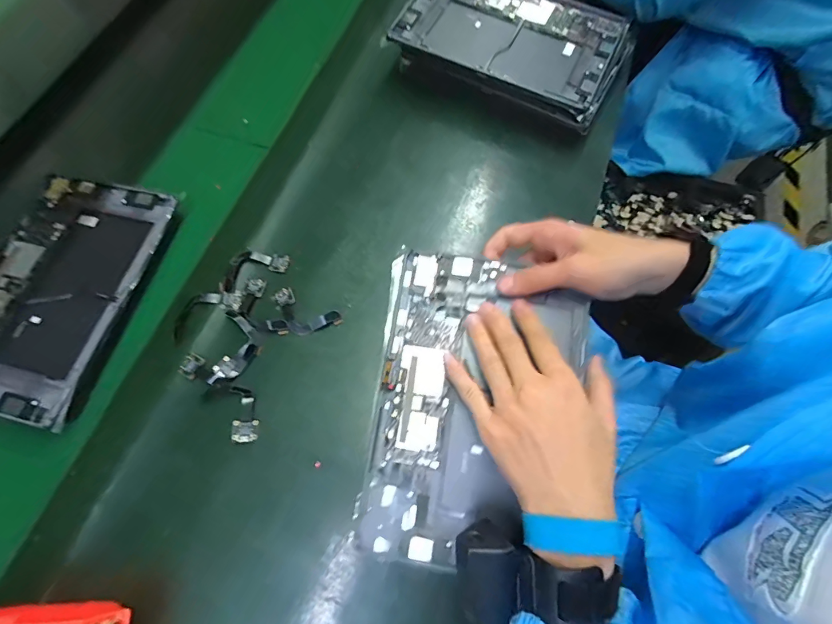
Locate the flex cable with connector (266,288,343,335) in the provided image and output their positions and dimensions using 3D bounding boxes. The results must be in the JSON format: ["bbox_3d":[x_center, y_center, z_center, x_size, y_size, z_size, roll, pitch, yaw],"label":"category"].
[{"bbox_3d":[-0.115,-0.002,0.429,0.074,0.008,0.051,0,65,0],"label":"flex cable with connector"}]

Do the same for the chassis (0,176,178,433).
[{"bbox_3d":[-0.372,-0.025,0.425,0.165,0.019,0.258,11,66,6],"label":"chassis"}]

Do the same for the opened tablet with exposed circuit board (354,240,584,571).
[{"bbox_3d":[0.050,0.073,0.344,0.171,0.012,0.250,8,75,5],"label":"opened tablet with exposed circuit board"}]

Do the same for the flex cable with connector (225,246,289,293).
[{"bbox_3d":[-0.173,-0.051,0.436,0.070,0.012,0.036,-24,67,-10],"label":"flex cable with connector"}]

